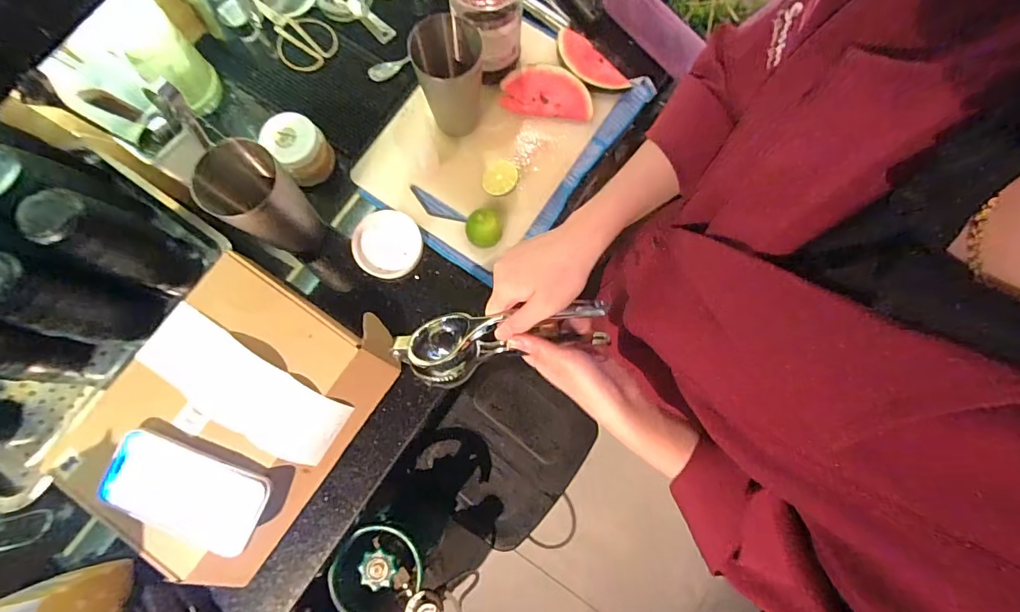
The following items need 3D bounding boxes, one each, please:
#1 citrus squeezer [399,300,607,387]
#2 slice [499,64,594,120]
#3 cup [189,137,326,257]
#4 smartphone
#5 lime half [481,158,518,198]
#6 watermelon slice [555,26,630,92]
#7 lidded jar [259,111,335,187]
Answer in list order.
[{"bbox_3d":[-0.011,0.031,0.420,0.202,0.047,0.068,-11,79,11],"label":"citrus squeezer"},{"bbox_3d":[0.053,-0.305,0.634,0.128,0.017,0.068,2,79,0],"label":"slice"},{"bbox_3d":[-0.283,-0.120,0.521,0.093,0.165,0.081,41,81,7],"label":"cup"},{"bbox_3d":[-0.342,0.197,0.468,0.161,0.016,0.087,22,80,4],"label":"smartphone"},{"bbox_3d":[-0.017,-0.172,0.604,0.054,0.027,0.049,22,80,4],"label":"lime half"},{"bbox_3d":[0.111,-0.346,0.640,0.065,0.023,0.115,-37,82,-7],"label":"watermelon slice"},{"bbox_3d":[-0.278,-0.209,0.590,0.066,0.062,0.071,0,79,-1],"label":"lidded jar"}]

